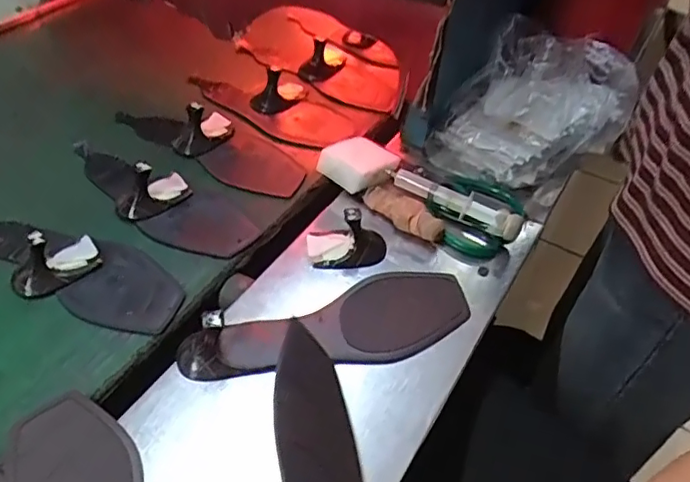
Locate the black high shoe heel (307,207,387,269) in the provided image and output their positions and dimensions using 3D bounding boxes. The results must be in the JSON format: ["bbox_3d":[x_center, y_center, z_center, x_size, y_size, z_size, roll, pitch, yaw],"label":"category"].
[{"bbox_3d":[0.002,-0.008,0.540,0.073,0.047,0.050,5,46,4],"label":"black high shoe heel"}]

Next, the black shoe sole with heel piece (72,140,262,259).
[{"bbox_3d":[-0.203,-0.055,0.610,0.254,0.042,0.086,26,51,23],"label":"black shoe sole with heel piece"}]

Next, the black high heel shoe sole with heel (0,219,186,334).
[{"bbox_3d":[-0.267,0.011,0.533,0.254,0.041,0.087,15,47,13],"label":"black high heel shoe sole with heel"}]

